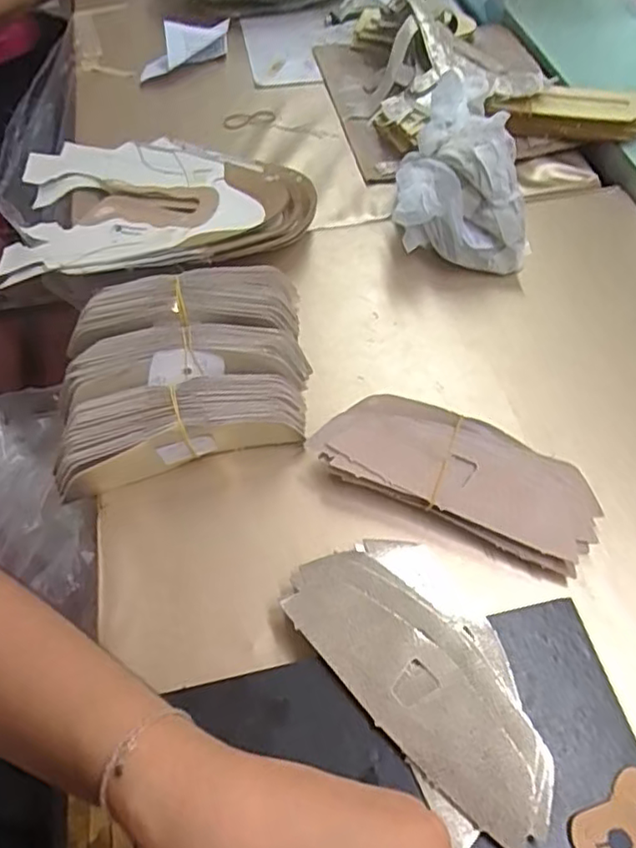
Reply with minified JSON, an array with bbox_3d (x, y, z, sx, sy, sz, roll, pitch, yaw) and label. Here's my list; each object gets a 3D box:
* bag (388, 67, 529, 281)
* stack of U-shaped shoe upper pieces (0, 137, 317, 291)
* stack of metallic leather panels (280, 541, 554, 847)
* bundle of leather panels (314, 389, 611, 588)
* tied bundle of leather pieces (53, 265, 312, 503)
[{"bbox_3d":[0.131,-0.226,0.578,0.113,0.099,0.163,5,56,4],"label":"bag"},{"bbox_3d":[-0.155,-0.213,0.606,0.294,0.036,0.210,-4,56,-2],"label":"stack of U-shaped shoe upper pieces"},{"bbox_3d":[0.062,0.134,0.353,0.095,0.019,0.175,-29,60,-17],"label":"stack of metallic leather panels"},{"bbox_3d":[0.096,0.034,0.443,0.188,0.033,0.077,22,59,15],"label":"bundle of leather panels"},{"bbox_3d":[-0.097,-0.041,0.477,0.178,0.059,0.165,-10,56,-6],"label":"tied bundle of leather pieces"}]

